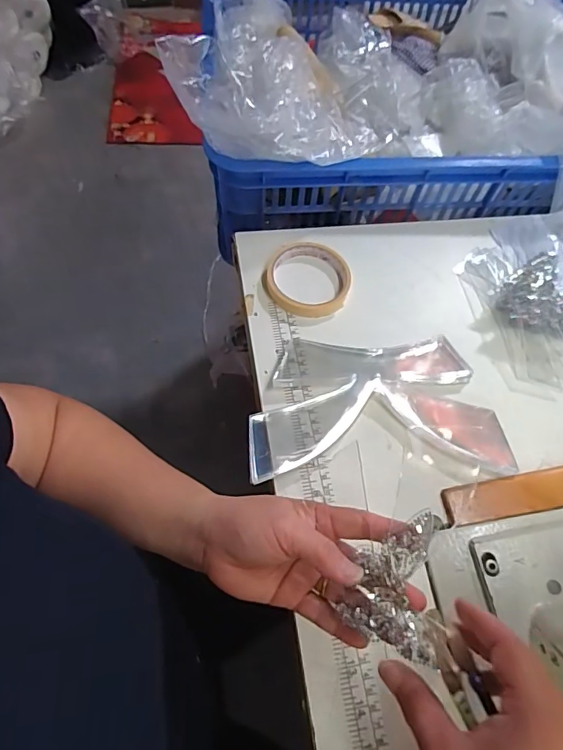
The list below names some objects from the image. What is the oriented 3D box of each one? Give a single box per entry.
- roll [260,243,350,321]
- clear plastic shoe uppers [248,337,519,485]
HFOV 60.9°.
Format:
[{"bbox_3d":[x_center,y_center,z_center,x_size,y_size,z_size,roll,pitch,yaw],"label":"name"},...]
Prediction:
[{"bbox_3d":[0.027,-0.103,0.511,0.091,0.020,0.087,2,63,-3],"label":"roll"},{"bbox_3d":[0.085,0.029,0.447,0.228,0.013,0.129,-1,66,-5],"label":"clear plastic shoe uppers"}]

